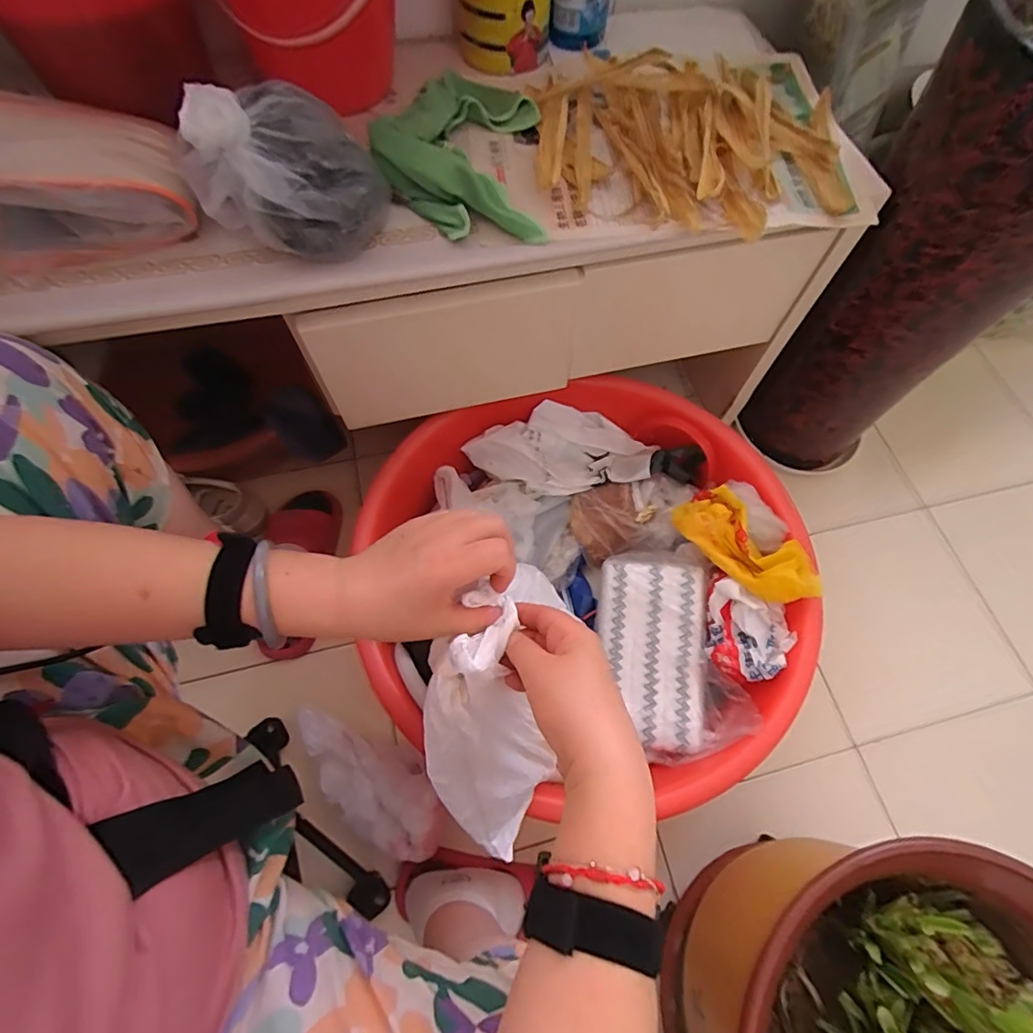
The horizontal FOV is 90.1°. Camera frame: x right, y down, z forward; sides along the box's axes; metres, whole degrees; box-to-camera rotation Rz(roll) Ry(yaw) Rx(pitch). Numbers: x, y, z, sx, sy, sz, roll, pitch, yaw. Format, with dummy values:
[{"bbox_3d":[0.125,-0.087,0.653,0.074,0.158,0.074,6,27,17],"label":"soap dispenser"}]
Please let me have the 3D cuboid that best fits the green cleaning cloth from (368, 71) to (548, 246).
[{"bbox_3d":[-0.056,-0.354,0.492,0.158,0.043,0.209,-1,66,-3],"label":"green cleaning cloth"}]

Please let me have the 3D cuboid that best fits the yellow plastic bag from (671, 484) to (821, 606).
[{"bbox_3d":[0.264,0.030,0.584,0.165,0.039,0.078,38,70,14],"label":"yellow plastic bag"}]

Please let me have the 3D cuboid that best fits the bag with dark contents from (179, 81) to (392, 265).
[{"bbox_3d":[-0.193,-0.281,0.425,0.156,0.097,0.092,-6,66,-5],"label":"bag with dark contents"}]

